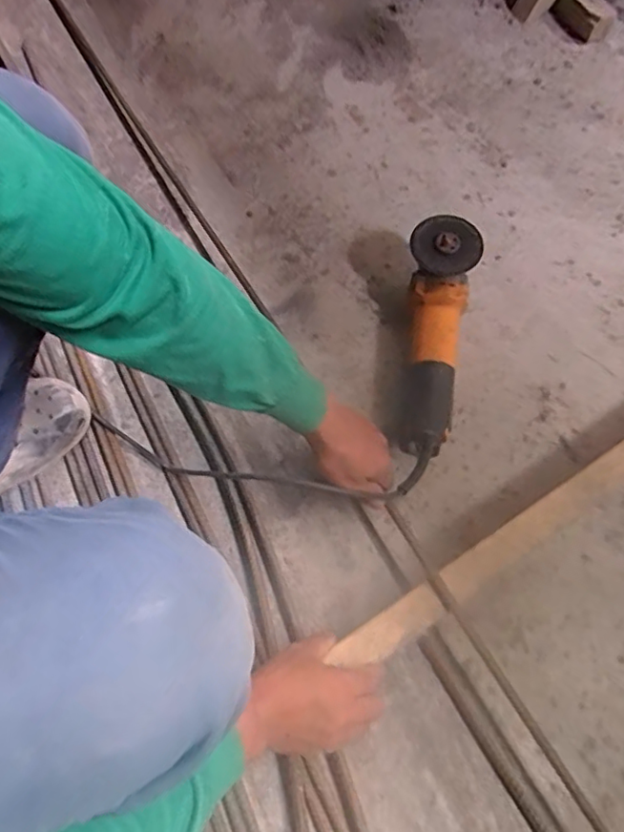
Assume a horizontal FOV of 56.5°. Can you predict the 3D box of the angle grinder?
[{"bbox_3d":[0.143,-0.072,0.685,0.074,0.096,0.328,8,67,6],"label":"angle grinder"}]

